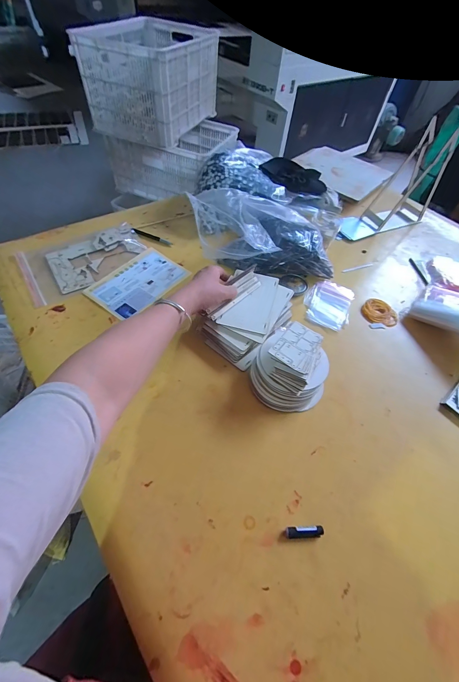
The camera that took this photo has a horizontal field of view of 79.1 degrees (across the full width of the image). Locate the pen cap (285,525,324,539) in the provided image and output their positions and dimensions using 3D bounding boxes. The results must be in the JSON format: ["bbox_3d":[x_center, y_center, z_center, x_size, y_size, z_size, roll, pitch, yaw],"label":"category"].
[{"bbox_3d":[0.102,0.257,0.373,0.052,0.009,0.013,0,55,-6],"label":"pen cap"}]

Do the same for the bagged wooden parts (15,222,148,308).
[{"bbox_3d":[-0.338,-0.197,0.660,0.275,0.010,0.184,-29,62,-23],"label":"bagged wooden parts"}]

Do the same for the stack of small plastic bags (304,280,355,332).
[{"bbox_3d":[0.228,-0.089,0.639,0.101,0.006,0.140,22,56,10],"label":"stack of small plastic bags"}]

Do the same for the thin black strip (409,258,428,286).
[{"bbox_3d":[0.503,-0.184,0.737,0.012,0.010,0.109,0,56,-4],"label":"thin black strip"}]

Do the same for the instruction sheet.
[{"bbox_3d":[-0.204,-0.134,0.634,0.136,0.008,0.202,34,59,13],"label":"instruction sheet"}]

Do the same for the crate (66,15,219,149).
[{"bbox_3d":[-0.353,-1.258,1.336,0.476,0.309,0.650,21,55,9],"label":"crate"}]

